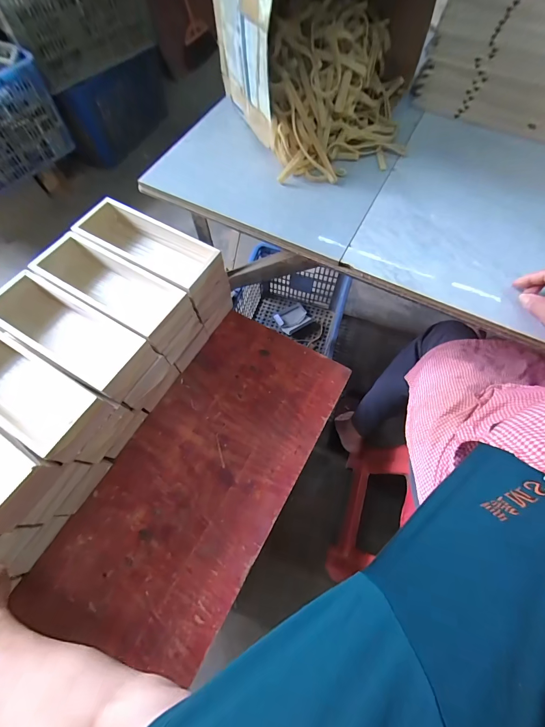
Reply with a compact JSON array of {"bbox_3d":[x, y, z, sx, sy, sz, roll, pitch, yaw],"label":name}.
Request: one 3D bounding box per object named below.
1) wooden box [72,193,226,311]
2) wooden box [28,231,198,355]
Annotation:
[{"bbox_3d":[-0.248,-0.225,0.599,0.309,0.067,0.098,28,70,12],"label":"wooden box"},{"bbox_3d":[-0.292,-0.135,0.561,0.279,0.067,0.109,29,70,12],"label":"wooden box"}]

